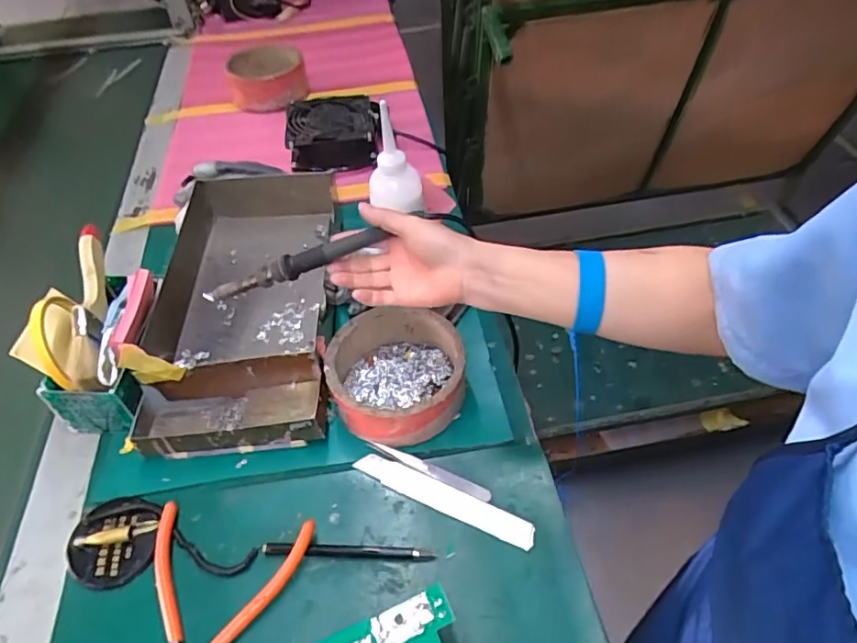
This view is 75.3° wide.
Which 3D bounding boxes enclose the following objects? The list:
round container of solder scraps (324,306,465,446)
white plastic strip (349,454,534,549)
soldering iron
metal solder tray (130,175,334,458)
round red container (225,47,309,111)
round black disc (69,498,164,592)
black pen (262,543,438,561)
[{"bbox_3d":[-0.029,0.047,0.511,0.118,0.053,0.119,-2,50,2],"label":"round container of solder scraps"},{"bbox_3d":[0.011,0.145,0.458,0.154,0.005,0.023,18,54,18],"label":"white plastic strip"},{"bbox_3d":[-0.117,-0.047,0.470,0.174,0.018,0.018,-18,48,15],"label":"soldering iron"},{"bbox_3d":[-0.188,-0.024,0.571,0.176,0.061,0.321,-7,50,-2],"label":"metal solder tray"},{"bbox_3d":[-0.259,-0.393,0.896,0.122,0.059,0.115,-2,49,2],"label":"round red container"},{"bbox_3d":[-0.249,0.173,0.442,0.063,0.017,0.067,-2,50,2],"label":"round black disc"},{"bbox_3d":[-0.064,0.180,0.436,0.133,0.007,0.011,0,50,4],"label":"black pen"}]

